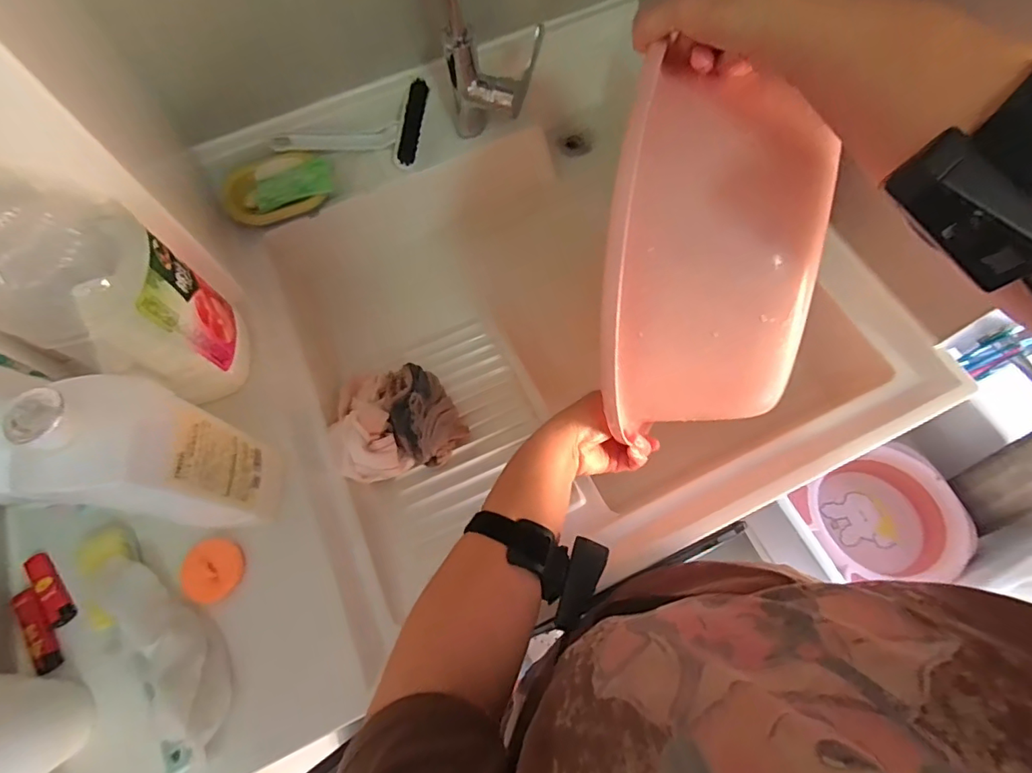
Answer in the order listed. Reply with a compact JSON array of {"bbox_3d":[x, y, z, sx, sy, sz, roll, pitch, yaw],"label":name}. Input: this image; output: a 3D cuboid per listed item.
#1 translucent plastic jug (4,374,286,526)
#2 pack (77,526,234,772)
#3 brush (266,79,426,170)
[{"bbox_3d":[-0.263,0.066,0.395,0.058,0.228,0.091,13,69,8],"label":"translucent plastic jug"},{"bbox_3d":[-0.316,0.213,0.429,0.076,0.060,0.216,-33,70,-10],"label":"pack"},{"bbox_3d":[-0.217,-0.350,0.669,0.191,0.046,0.108,4,68,4],"label":"brush"}]

